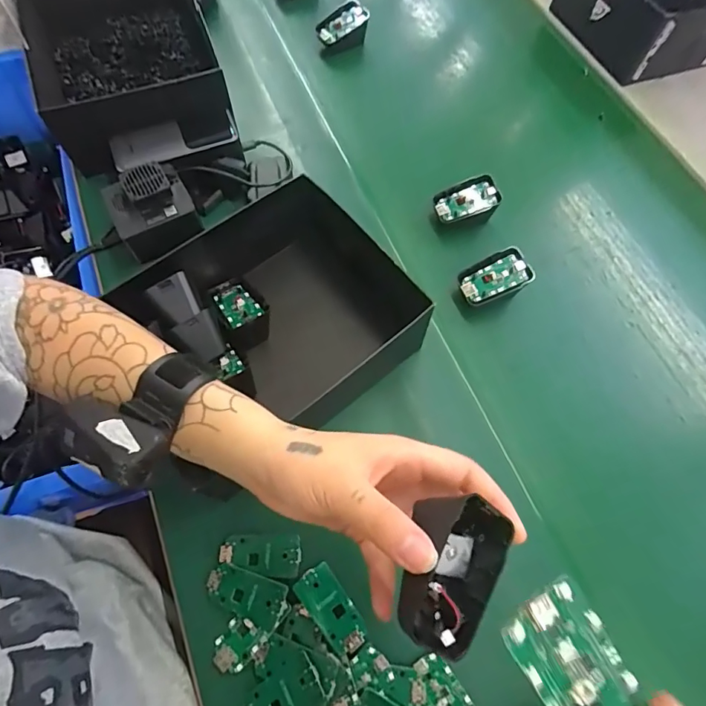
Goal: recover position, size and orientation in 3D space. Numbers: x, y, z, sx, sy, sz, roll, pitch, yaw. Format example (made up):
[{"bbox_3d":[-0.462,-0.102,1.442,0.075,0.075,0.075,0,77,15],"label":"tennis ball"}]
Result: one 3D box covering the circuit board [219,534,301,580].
[{"bbox_3d":[-0.075,0.164,0.372,0.063,0.006,0.032,0,66,-3],"label":"circuit board"}]

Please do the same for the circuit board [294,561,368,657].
[{"bbox_3d":[-0.016,0.196,0.354,0.030,0.008,0.062,-37,73,-18],"label":"circuit board"}]

